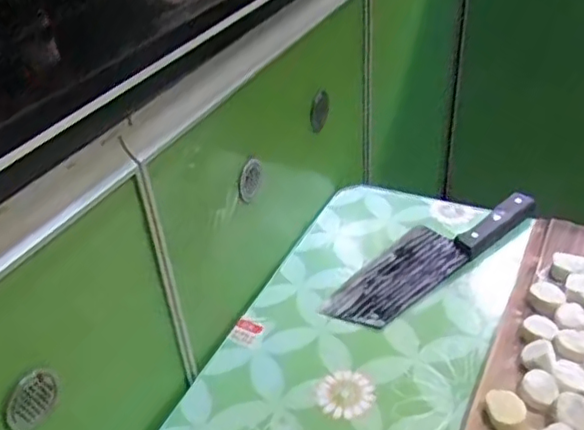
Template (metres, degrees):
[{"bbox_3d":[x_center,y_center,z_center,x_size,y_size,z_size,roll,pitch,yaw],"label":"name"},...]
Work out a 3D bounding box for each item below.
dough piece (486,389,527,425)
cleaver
[{"bbox_3d":[0.171,0.153,0.495,0.029,0.010,0.032,-15,40,-13],"label":"dough piece"},{"bbox_3d":[0.148,0.037,0.674,0.268,0.029,0.075,-29,45,-27],"label":"cleaver"}]

